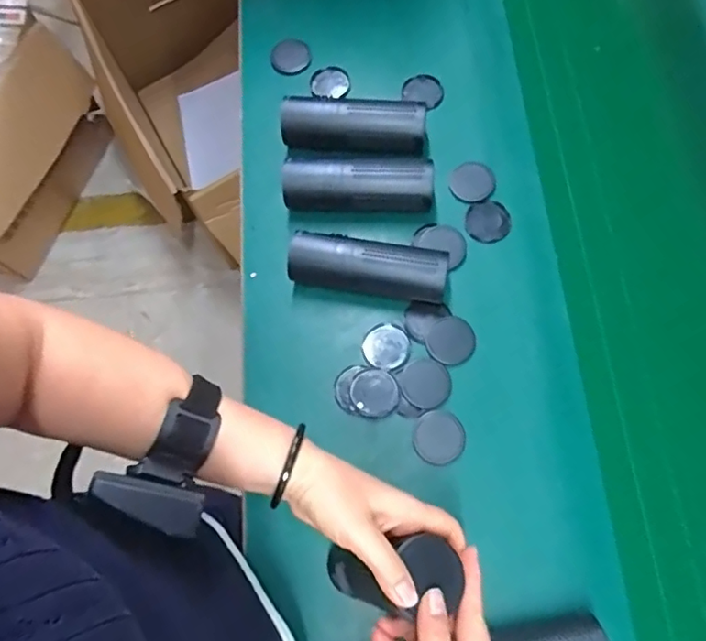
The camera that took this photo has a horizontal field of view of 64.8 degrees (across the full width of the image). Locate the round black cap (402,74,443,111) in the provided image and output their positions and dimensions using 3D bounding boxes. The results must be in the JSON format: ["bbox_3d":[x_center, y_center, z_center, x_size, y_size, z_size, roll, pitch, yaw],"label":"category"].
[{"bbox_3d":[0.089,-0.282,0.686,0.050,0.010,0.049,0,71,0],"label":"round black cap"}]

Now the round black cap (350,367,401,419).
[{"bbox_3d":[0.022,0.074,0.566,0.047,0.008,0.049,0,71,0],"label":"round black cap"}]

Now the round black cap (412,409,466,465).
[{"bbox_3d":[0.085,0.116,0.552,0.050,0.004,0.050,0,71,0],"label":"round black cap"}]

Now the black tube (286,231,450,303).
[{"bbox_3d":[0.016,-0.056,0.580,0.163,0.051,0.050,8,71,3],"label":"black tube"}]

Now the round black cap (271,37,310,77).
[{"bbox_3d":[-0.080,-0.339,0.715,0.049,0.008,0.052,0,71,0],"label":"round black cap"}]

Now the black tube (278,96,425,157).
[{"bbox_3d":[0.001,-0.219,0.637,0.165,0.052,0.054,4,71,2],"label":"black tube"}]

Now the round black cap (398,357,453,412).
[{"bbox_3d":[0.074,0.064,0.563,0.050,0.004,0.050,0,71,0],"label":"round black cap"}]

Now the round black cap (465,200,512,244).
[{"bbox_3d":[0.151,-0.111,0.622,0.049,0.004,0.049,0,71,0],"label":"round black cap"}]

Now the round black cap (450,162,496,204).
[{"bbox_3d":[0.137,-0.158,0.635,0.055,0.004,0.048,-36,74,-11],"label":"round black cap"}]

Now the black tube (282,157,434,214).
[{"bbox_3d":[0.006,-0.149,0.611,0.162,0.048,0.053,2,71,1],"label":"black tube"}]

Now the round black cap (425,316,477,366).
[{"bbox_3d":[0.102,0.022,0.576,0.050,0.004,0.049,0,71,0],"label":"round black cap"}]

